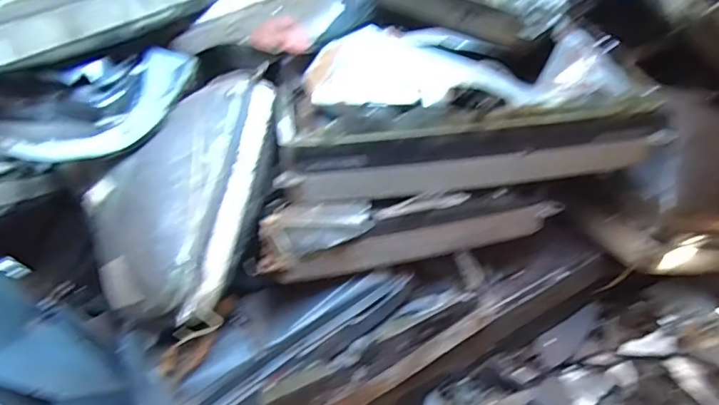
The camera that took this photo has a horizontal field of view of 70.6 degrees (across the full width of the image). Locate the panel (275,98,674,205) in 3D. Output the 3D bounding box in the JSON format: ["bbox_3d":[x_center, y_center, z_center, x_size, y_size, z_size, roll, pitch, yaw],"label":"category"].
[{"bbox_3d":[0.136,-0.056,0.587,0.447,0.082,0.029,-8,30,-3],"label":"panel"}]

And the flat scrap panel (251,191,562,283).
[{"bbox_3d":[0.061,0.033,0.605,0.368,0.091,0.050,-9,30,-4],"label":"flat scrap panel"}]

